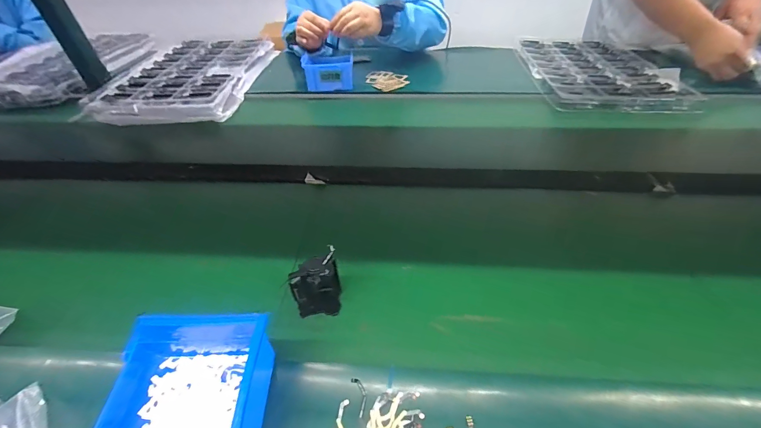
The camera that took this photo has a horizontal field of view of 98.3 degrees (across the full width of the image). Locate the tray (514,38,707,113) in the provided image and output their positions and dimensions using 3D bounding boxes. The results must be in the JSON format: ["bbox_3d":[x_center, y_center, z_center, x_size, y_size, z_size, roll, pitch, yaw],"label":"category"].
[{"bbox_3d":[0.550,-0.386,0.855,0.324,0.031,0.509,4,46,7],"label":"tray"}]

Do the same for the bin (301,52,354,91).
[{"bbox_3d":[-0.128,-0.361,0.824,0.120,0.067,0.095,1,45,3],"label":"bin"}]

